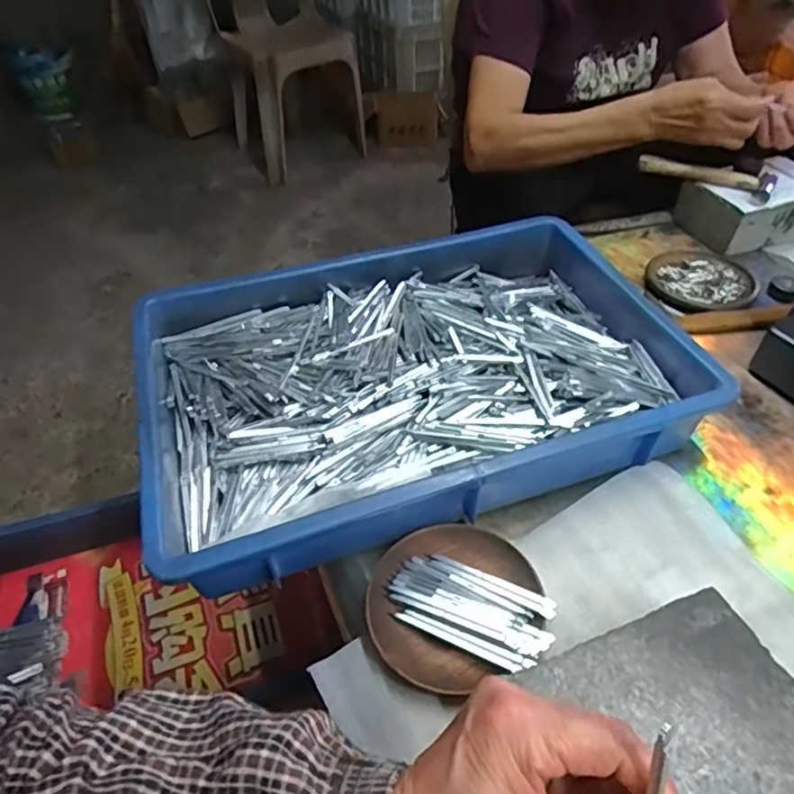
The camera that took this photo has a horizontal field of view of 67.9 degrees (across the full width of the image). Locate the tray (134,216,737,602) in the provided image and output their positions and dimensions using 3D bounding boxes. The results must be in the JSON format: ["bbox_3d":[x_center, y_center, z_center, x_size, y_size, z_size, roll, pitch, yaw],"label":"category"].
[{"bbox_3d":[0.013,-0.026,0.498,0.425,0.064,0.273,-15,47,-12],"label":"tray"}]

